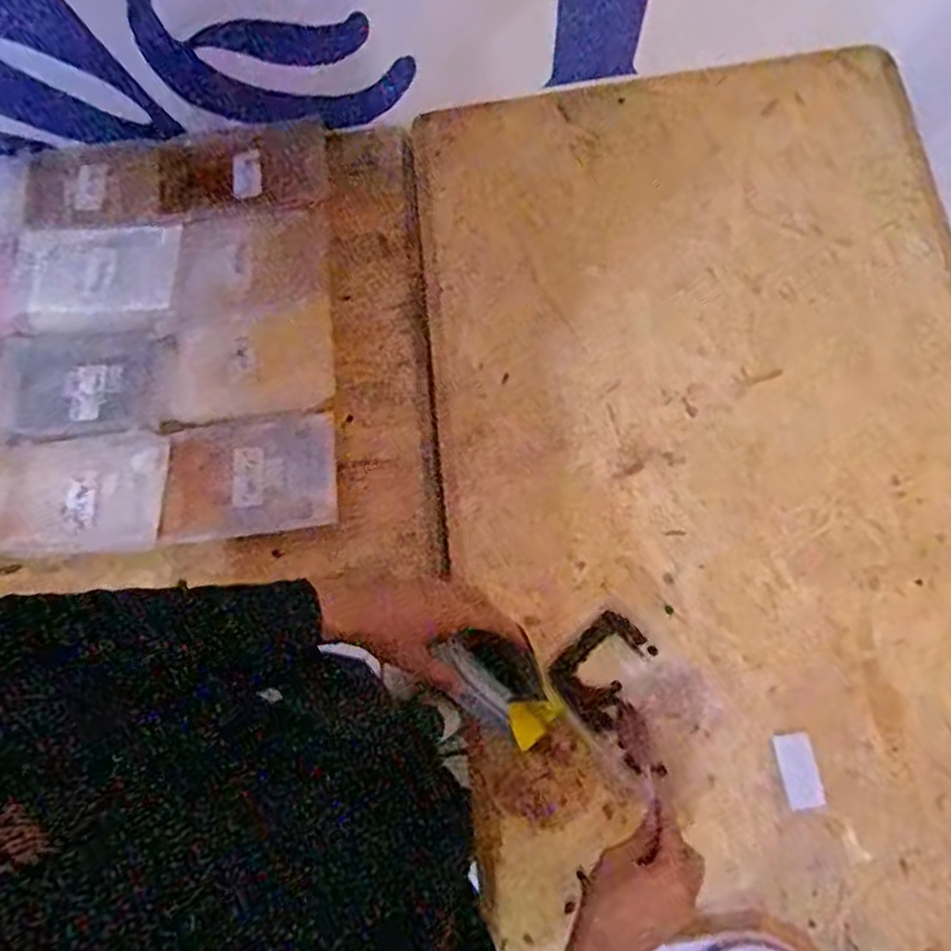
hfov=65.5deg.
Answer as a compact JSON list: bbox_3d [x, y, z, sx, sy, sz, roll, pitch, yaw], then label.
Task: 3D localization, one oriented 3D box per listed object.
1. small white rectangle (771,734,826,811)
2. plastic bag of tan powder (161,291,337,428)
[{"bbox_3d":[0.297,0.272,0.678,0.031,0.010,0.064,-13,74,1],"label":"small white rectangle"},{"bbox_3d":[-0.250,-0.125,0.809,0.187,0.031,0.134,-11,74,2],"label":"plastic bag of tan powder"}]

